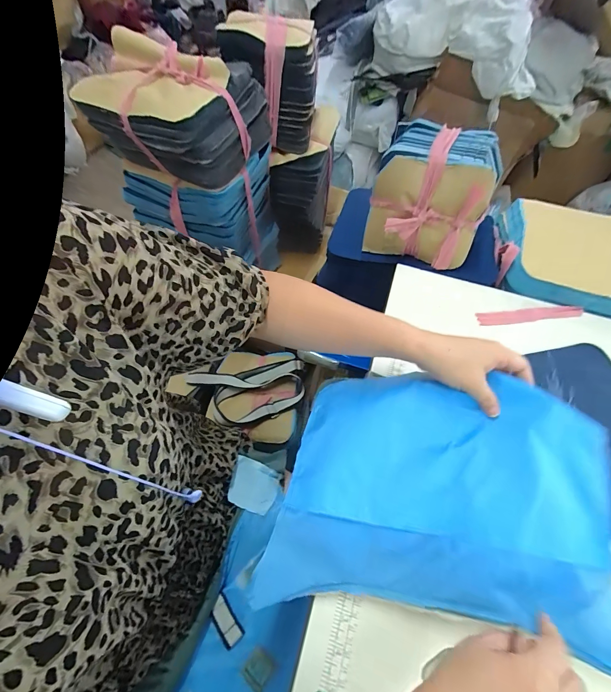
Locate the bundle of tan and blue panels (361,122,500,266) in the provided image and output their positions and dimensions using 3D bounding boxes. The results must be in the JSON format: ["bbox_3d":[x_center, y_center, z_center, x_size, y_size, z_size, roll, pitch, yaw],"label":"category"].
[{"bbox_3d":[0.208,-0.255,0.573,0.183,0.151,0.175,15,58,6],"label":"bundle of tan and blue panels"}]

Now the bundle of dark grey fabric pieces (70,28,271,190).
[{"bbox_3d":[-0.232,-0.411,0.600,0.258,0.142,0.210,24,60,11],"label":"bundle of dark grey fabric pieces"}]

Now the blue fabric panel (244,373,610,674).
[{"bbox_3d":[0.140,0.143,0.345,0.328,0.062,0.237,8,58,2],"label":"blue fabric panel"}]

